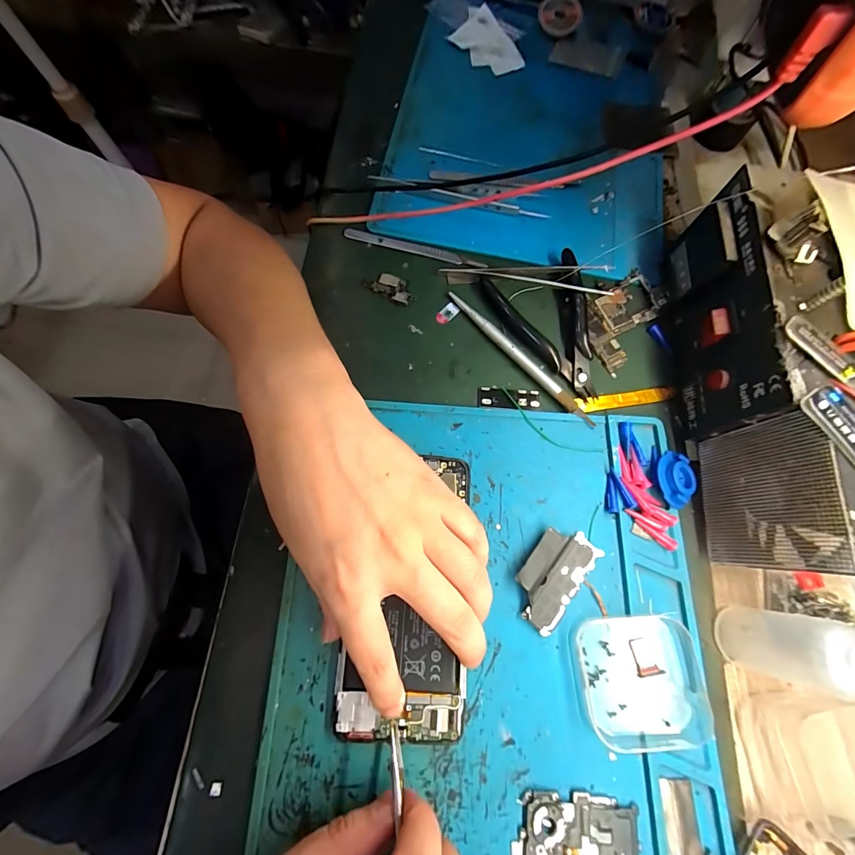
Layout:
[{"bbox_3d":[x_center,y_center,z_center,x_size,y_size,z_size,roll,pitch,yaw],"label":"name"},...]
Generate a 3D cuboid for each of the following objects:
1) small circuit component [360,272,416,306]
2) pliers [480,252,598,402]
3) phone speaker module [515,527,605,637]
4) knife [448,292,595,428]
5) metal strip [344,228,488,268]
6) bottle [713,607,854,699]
[{"bbox_3d":[-0.028,-0.109,0.294,0.041,0.004,0.020,29,72,7],"label":"small circuit component"},{"bbox_3d":[0.093,-0.074,0.279,0.070,0.022,0.110,-16,73,-8],"label":"pliers"},{"bbox_3d":[0.076,0.089,0.232,0.035,0.008,0.061,40,74,10],"label":"phone speaker module"},{"bbox_3d":[0.067,-0.052,0.279,0.010,0.008,0.141,-41,78,-14],"label":"knife"},{"bbox_3d":[-0.010,-0.145,0.306,0.114,0.005,0.010,16,71,3],"label":"metal strip"},{"bbox_3d":[0.196,0.116,0.198,0.033,0.071,0.032,15,71,3],"label":"bottle"}]

